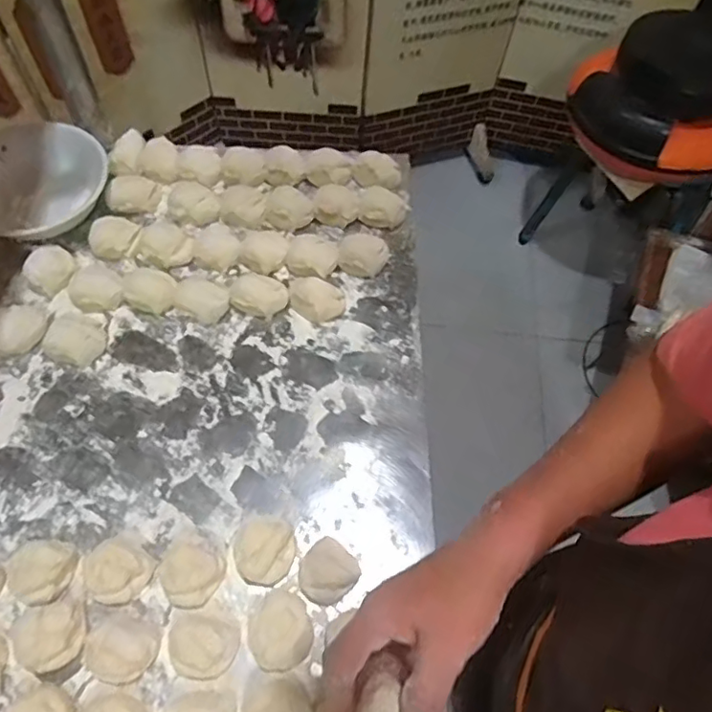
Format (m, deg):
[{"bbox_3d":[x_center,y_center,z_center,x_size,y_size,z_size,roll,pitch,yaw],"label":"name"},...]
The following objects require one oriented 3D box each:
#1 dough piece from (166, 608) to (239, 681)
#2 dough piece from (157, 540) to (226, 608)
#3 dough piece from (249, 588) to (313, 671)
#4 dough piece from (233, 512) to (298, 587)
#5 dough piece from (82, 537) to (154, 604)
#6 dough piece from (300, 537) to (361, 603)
[{"bbox_3d":[-0.127,0.236,0.467,0.053,0.036,0.048,10,60,2],"label":"dough piece"},{"bbox_3d":[-0.143,0.187,0.491,0.049,0.038,0.050,2,60,-3],"label":"dough piece"},{"bbox_3d":[-0.064,0.230,0.477,0.052,0.033,0.056,2,60,-3],"label":"dough piece"},{"bbox_3d":[-0.083,0.170,0.509,0.057,0.032,0.058,26,62,11],"label":"dough piece"},{"bbox_3d":[-0.206,0.185,0.490,0.047,0.039,0.050,2,60,-3],"label":"dough piece"},{"bbox_3d":[-0.026,0.189,0.499,0.050,0.036,0.049,2,60,-3],"label":"dough piece"}]

